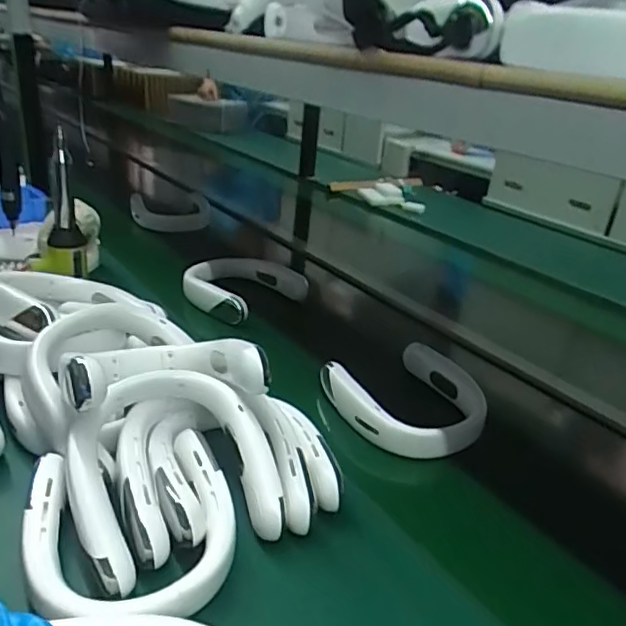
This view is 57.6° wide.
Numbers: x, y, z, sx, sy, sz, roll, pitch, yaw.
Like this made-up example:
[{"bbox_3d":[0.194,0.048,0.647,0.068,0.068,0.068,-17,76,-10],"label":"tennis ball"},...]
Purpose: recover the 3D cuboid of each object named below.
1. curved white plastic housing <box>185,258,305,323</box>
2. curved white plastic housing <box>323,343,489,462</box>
[{"bbox_3d":[-0.142,-0.052,1.090,0.194,0.051,0.222,25,33,34],"label":"curved white plastic housing"},{"bbox_3d":[0.135,0.119,0.788,0.190,0.055,0.184,-9,30,-26],"label":"curved white plastic housing"}]

